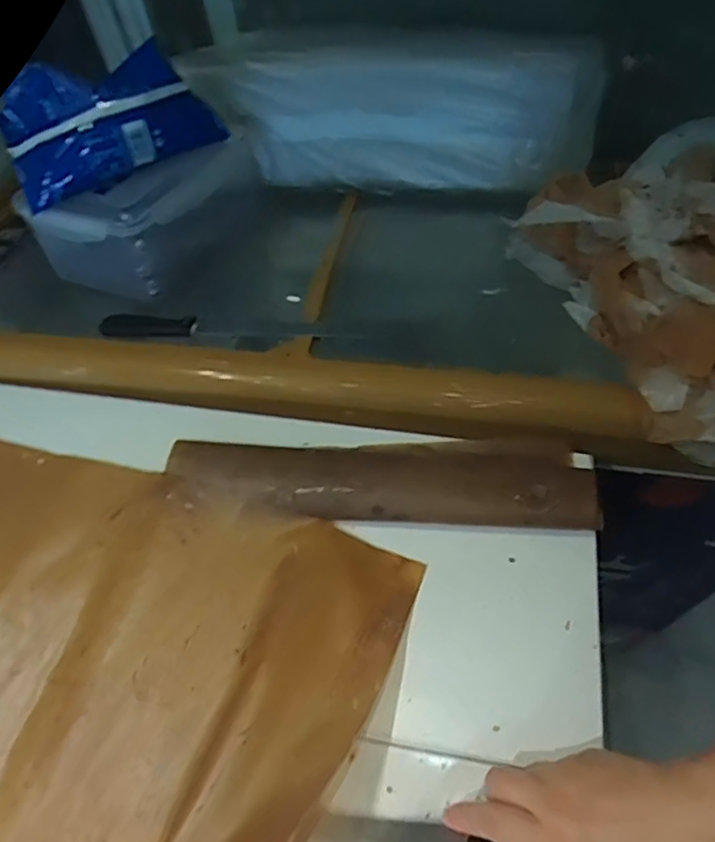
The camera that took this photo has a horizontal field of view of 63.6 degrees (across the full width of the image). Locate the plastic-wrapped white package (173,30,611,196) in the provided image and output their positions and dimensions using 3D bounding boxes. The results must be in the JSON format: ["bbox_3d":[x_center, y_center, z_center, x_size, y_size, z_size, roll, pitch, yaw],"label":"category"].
[{"bbox_3d":[0.043,-0.418,0.784,0.549,0.162,0.101,5,57,8],"label":"plastic-wrapped white package"}]

